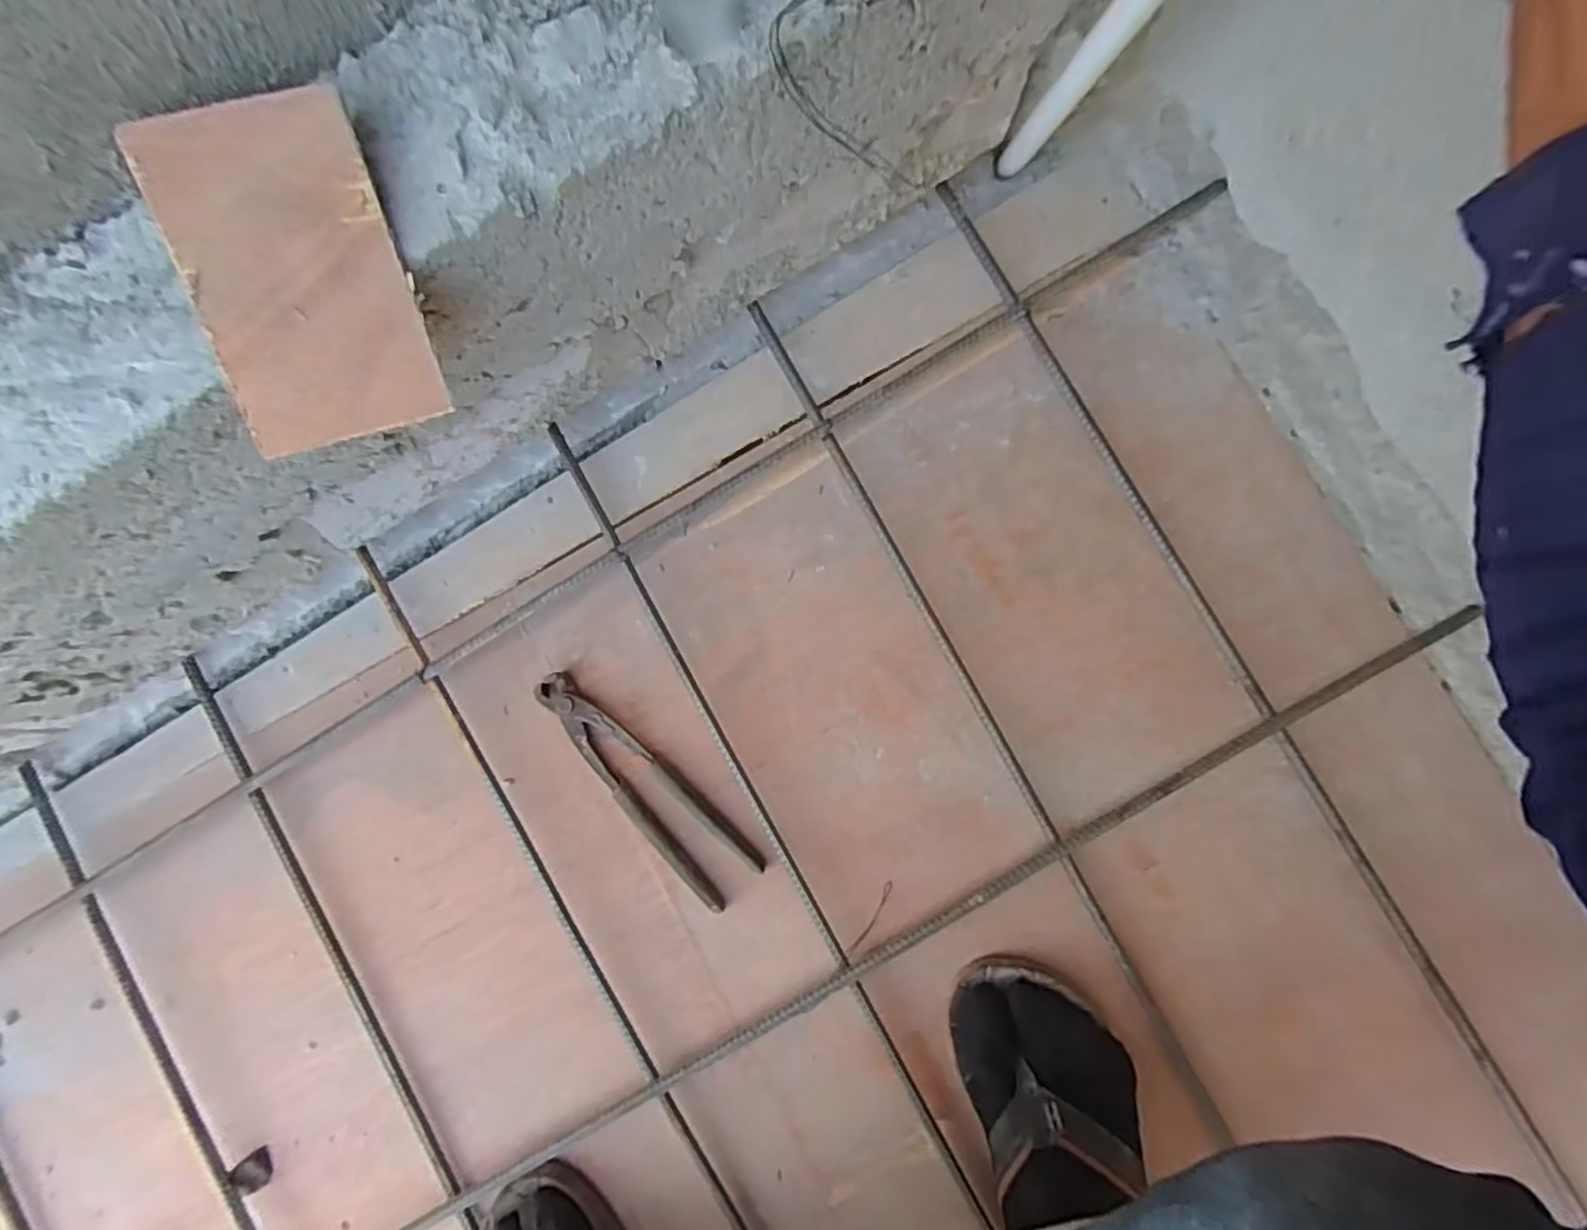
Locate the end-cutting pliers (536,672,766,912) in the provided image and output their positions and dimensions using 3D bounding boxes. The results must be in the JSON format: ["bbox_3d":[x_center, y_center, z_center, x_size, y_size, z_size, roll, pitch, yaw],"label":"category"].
[{"bbox_3d":[-0.120,0.134,0.565,0.217,0.015,0.053,44,90,5],"label":"end-cutting pliers"}]

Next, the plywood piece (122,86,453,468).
[{"bbox_3d":[-0.208,-0.140,0.309,0.082,0.006,0.126,-17,111,-7],"label":"plywood piece"}]

